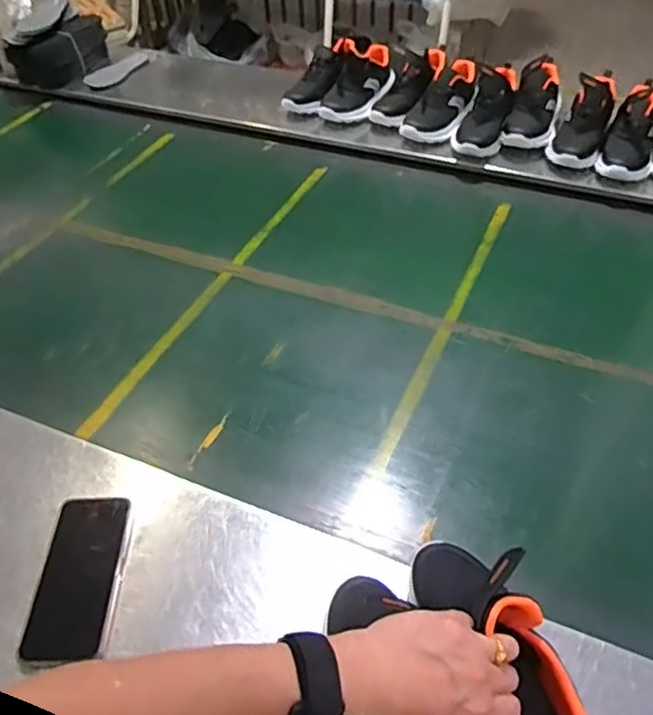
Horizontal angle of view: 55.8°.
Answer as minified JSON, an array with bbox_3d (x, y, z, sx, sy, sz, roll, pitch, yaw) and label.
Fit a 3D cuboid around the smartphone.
[{"bbox_3d":[-0.237,0.211,0.597,0.079,0.013,0.160,-1,47,0],"label":"smartphone"}]

